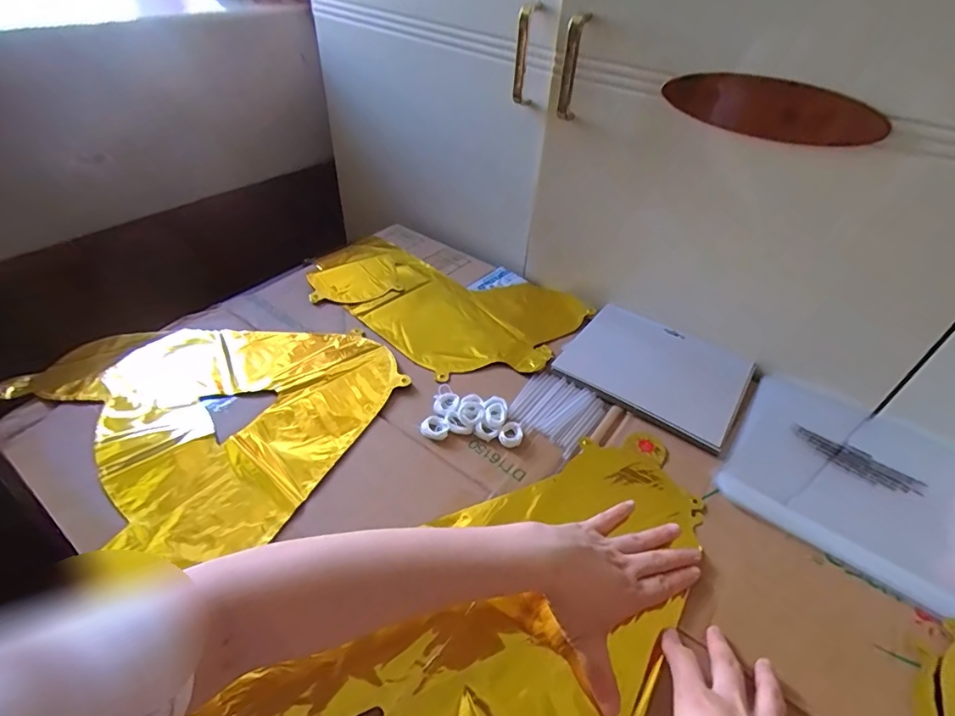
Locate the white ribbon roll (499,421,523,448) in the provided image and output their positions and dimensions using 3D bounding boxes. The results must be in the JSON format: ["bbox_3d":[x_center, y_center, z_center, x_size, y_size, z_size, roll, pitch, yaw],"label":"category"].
[{"bbox_3d":[0.034,0.076,0.483,0.022,0.006,0.030,18,44,13],"label":"white ribbon roll"}]

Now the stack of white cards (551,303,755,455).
[{"bbox_3d":[0.208,0.008,0.569,0.201,0.016,0.165,27,47,22],"label":"stack of white cards"}]

